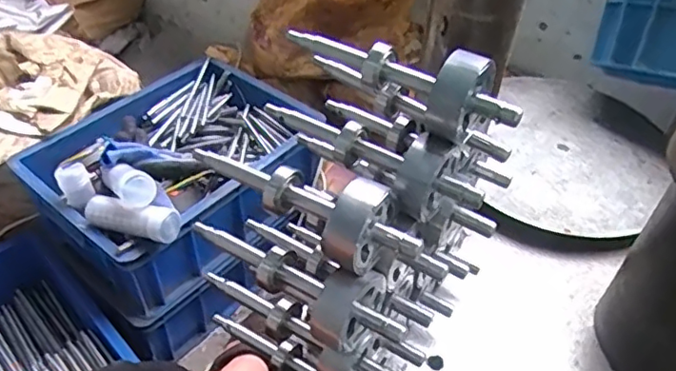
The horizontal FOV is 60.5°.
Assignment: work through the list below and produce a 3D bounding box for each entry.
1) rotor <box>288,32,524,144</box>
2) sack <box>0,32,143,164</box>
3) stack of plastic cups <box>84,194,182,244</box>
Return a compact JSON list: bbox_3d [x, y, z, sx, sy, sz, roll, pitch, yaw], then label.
[{"bbox_3d":[0.036,-0.073,0.358,0.160,0.039,0.044,29,49,24],"label":"rotor"},{"bbox_3d":[-0.566,-0.146,0.978,0.390,0.089,0.317,-32,54,-31],"label":"sack"},{"bbox_3d":[-0.263,0.038,0.739,0.135,0.040,0.042,12,44,9],"label":"stack of plastic cups"}]

